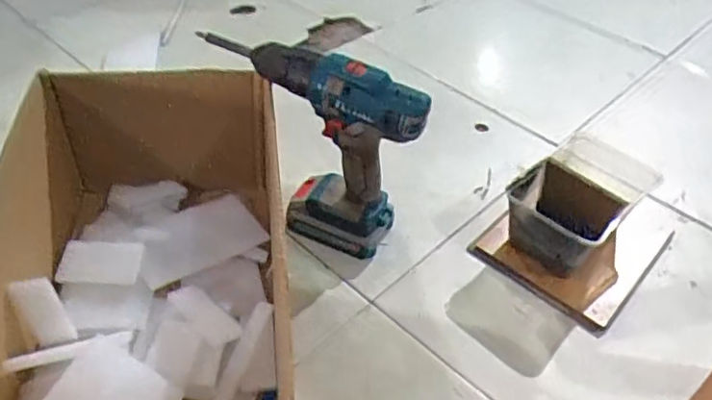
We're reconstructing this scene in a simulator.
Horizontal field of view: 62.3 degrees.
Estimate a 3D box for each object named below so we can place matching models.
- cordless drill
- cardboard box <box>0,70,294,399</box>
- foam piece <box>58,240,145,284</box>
[{"bbox_3d":[-0.049,-0.060,0.642,0.236,0.220,0.082,28,49,22],"label":"cordless drill"},{"bbox_3d":[-0.182,0.073,0.513,0.222,0.167,0.408,-3,45,-8],"label":"cardboard box"},{"bbox_3d":[-0.243,0.060,0.561,0.078,0.018,0.044,5,44,0],"label":"foam piece"}]

